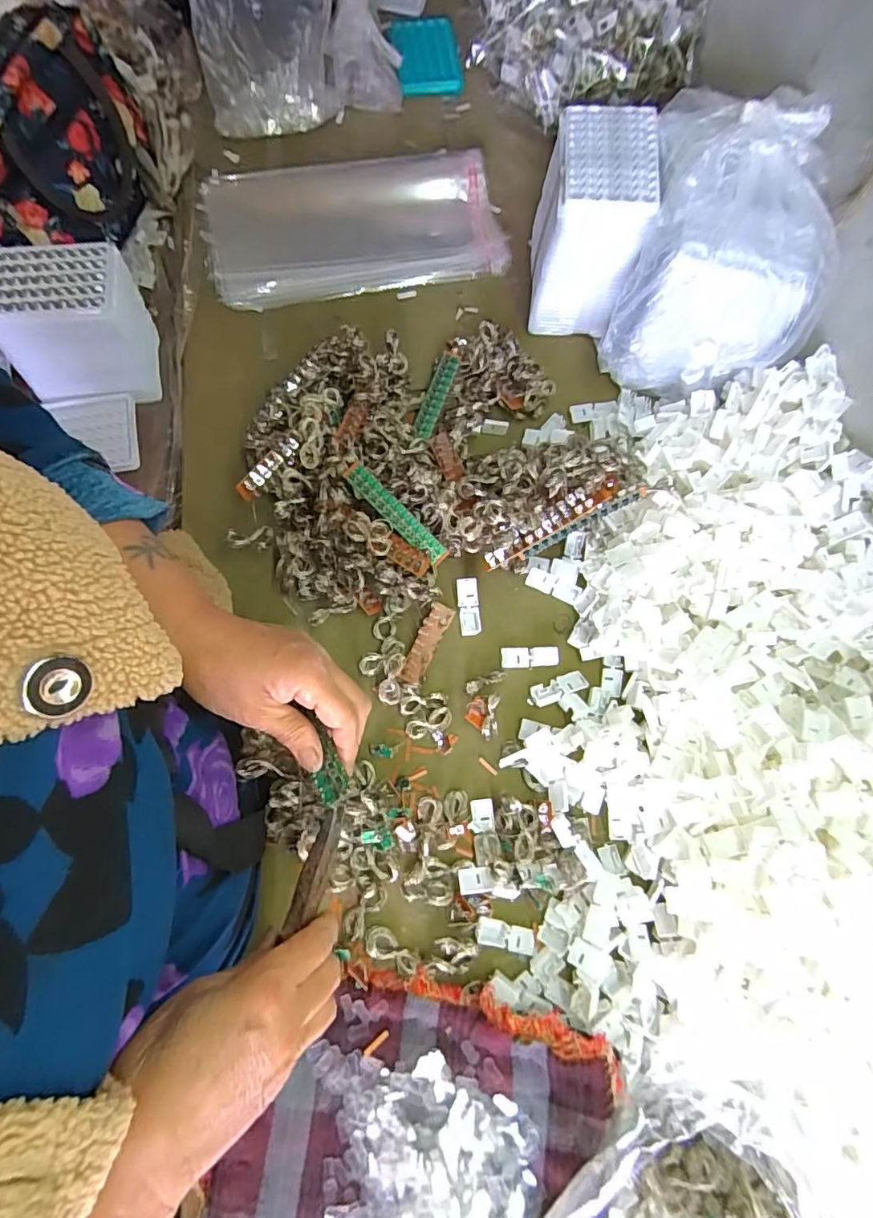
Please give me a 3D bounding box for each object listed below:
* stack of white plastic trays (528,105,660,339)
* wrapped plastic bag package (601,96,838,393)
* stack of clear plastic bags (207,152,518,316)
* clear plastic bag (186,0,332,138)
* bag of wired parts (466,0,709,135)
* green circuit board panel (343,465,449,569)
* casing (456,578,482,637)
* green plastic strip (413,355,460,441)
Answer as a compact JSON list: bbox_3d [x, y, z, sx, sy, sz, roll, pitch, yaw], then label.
[{"bbox_3d":[0.155,-0.392,0.557,0.090,0.152,0.133,5,74,-2],"label":"stack of white plastic trays"},{"bbox_3d":[0.279,-0.355,0.524,0.170,0.178,0.221,14,74,1],"label":"wrapped plastic bag package"},{"bbox_3d":[-0.097,-0.455,0.630,0.344,0.029,0.173,-9,75,-6],"label":"stack of clear plastic bags"},{"bbox_3d":[-0.202,-0.694,0.607,0.170,0.173,0.135,-9,75,-6],"label":"clear plastic bag"},{"bbox_3d":[0.171,-0.795,0.693,0.252,0.107,0.378,-5,75,-5],"label":"bag of wired parts"},{"bbox_3d":[-0.039,-0.093,0.517,0.127,0.011,0.022,45,77,-3],"label":"green circuit board panel"},{"bbox_3d":[0.032,-0.002,0.520,0.020,0.009,0.055,-5,86,-3],"label":"casing"},{"bbox_3d":[-0.002,-0.232,0.576,0.021,0.009,0.101,20,74,2],"label":"green plastic strip"}]

